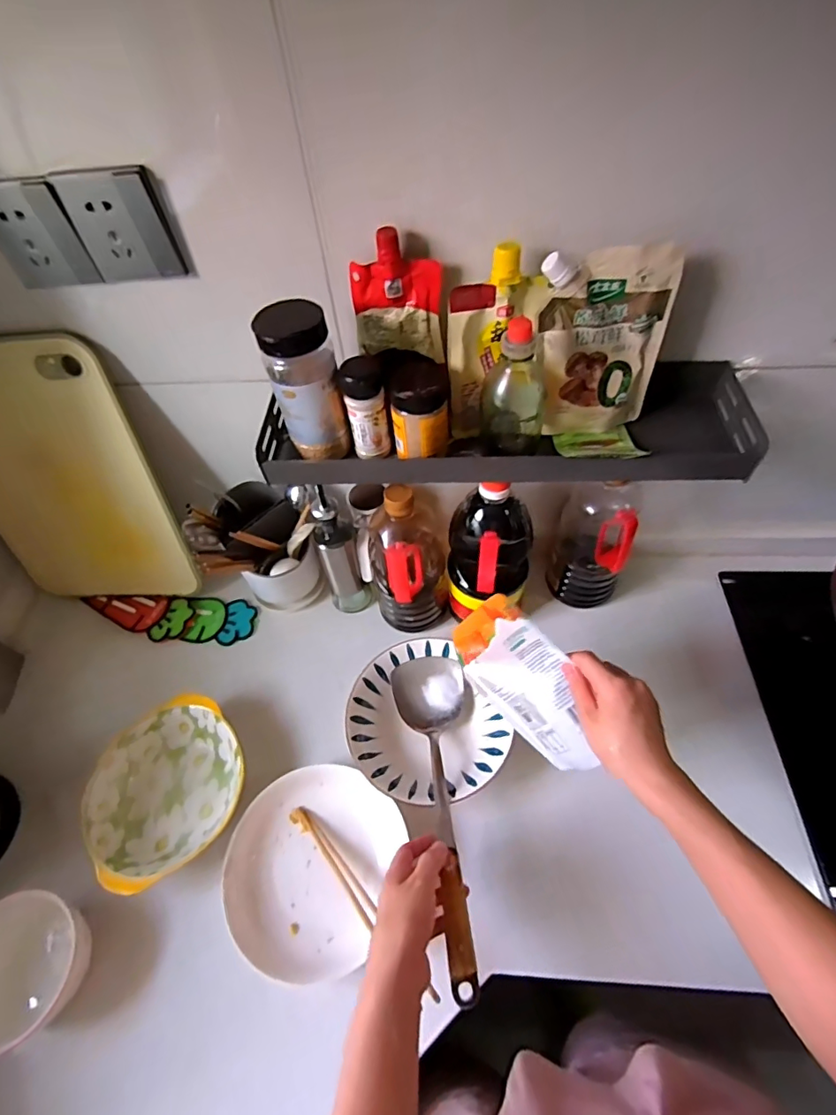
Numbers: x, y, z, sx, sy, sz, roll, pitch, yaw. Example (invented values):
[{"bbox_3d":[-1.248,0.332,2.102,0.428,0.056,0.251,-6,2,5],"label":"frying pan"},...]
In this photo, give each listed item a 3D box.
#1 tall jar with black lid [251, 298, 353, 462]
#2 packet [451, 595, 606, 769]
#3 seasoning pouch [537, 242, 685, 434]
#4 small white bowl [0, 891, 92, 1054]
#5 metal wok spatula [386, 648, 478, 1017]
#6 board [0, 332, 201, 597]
[{"bbox_3d":[-0.110,-0.168,0.508,0.063,0.145,0.053,-17,55,-8],"label":"tall jar with black lid"},{"bbox_3d":[0.116,0.133,0.532,0.185,0.109,0.018,51,37,10],"label":"packet"},{"bbox_3d":[0.177,-0.207,0.504,0.127,0.162,0.062,-6,54,-1],"label":"seasoning pouch"},{"bbox_3d":[-0.411,0.437,0.539,0.128,0.080,0.124,-2,54,2],"label":"small white bowl"},{"bbox_3d":[0.033,0.260,0.564,0.090,0.050,0.345,-9,39,-3],"label":"metal wok spatula"},{"bbox_3d":[-0.478,-0.097,0.690,0.273,0.381,0.021,-3,39,6],"label":"board"}]

